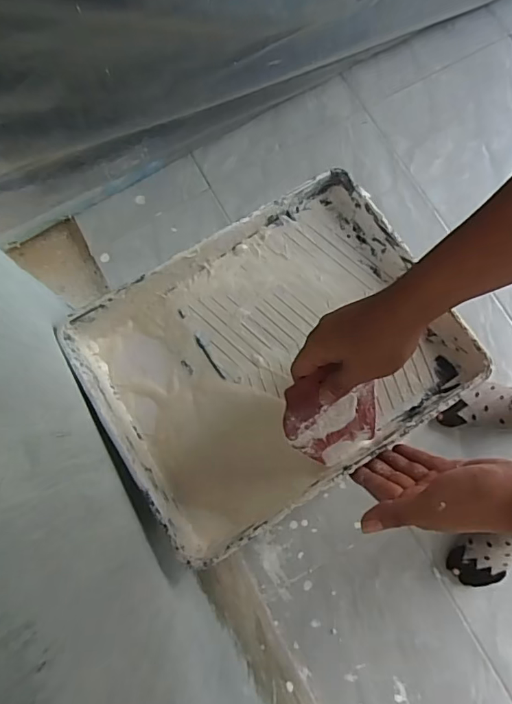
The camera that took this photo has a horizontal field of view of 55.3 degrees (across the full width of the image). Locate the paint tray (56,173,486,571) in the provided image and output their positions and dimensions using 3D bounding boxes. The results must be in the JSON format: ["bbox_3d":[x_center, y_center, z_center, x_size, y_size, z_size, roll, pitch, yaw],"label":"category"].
[{"bbox_3d":[0.017,0.004,0.518,0.350,0.079,0.279,-31,75,-7],"label":"paint tray"}]

